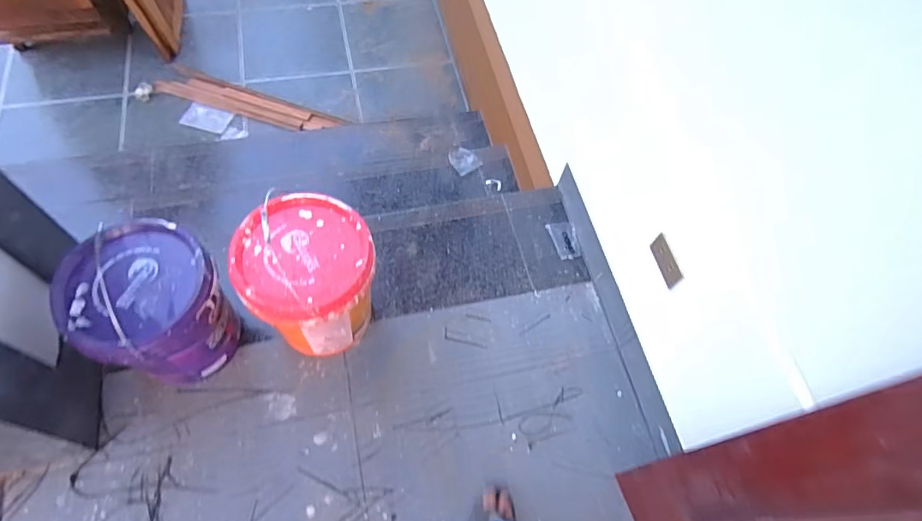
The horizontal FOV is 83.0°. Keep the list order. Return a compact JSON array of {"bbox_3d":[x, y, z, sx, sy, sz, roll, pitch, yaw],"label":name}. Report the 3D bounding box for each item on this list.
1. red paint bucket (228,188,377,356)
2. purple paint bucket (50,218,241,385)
[{"bbox_3d":[-0.362,0.061,1.291,0.293,0.325,0.291,3,62,-5],"label":"red paint bucket"},{"bbox_3d":[-0.694,0.124,1.217,0.278,0.360,0.289,3,62,-5],"label":"purple paint bucket"}]

